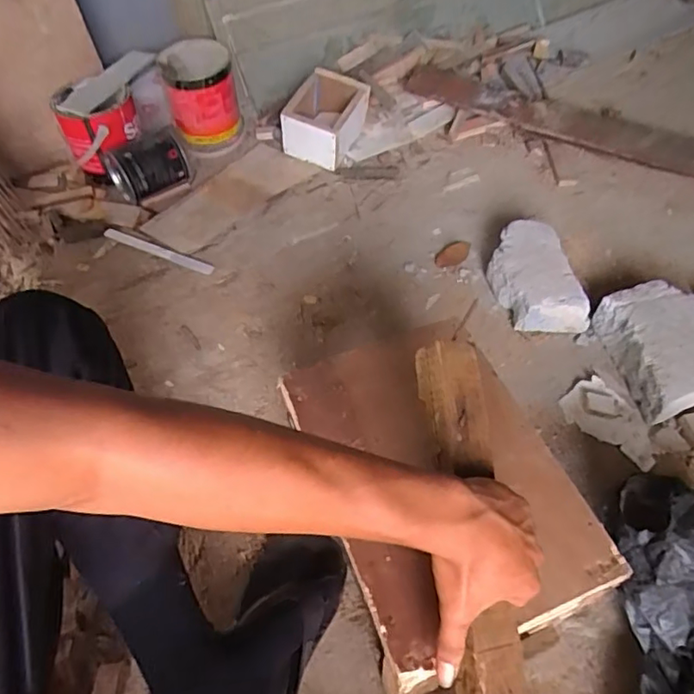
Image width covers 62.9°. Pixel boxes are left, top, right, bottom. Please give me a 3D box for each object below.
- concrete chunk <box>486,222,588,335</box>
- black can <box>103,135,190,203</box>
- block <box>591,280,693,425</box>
[{"bbox_3d":[0.311,-0.113,0.956,0.115,0.074,0.212,-10,54,-5],"label":"concrete chunk"},{"bbox_3d":[-0.391,-0.350,1.118,0.143,0.096,0.085,-24,56,-16],"label":"black can"},{"bbox_3d":[0.500,-0.001,0.866,0.180,0.070,0.214,-9,54,-5],"label":"block"}]

